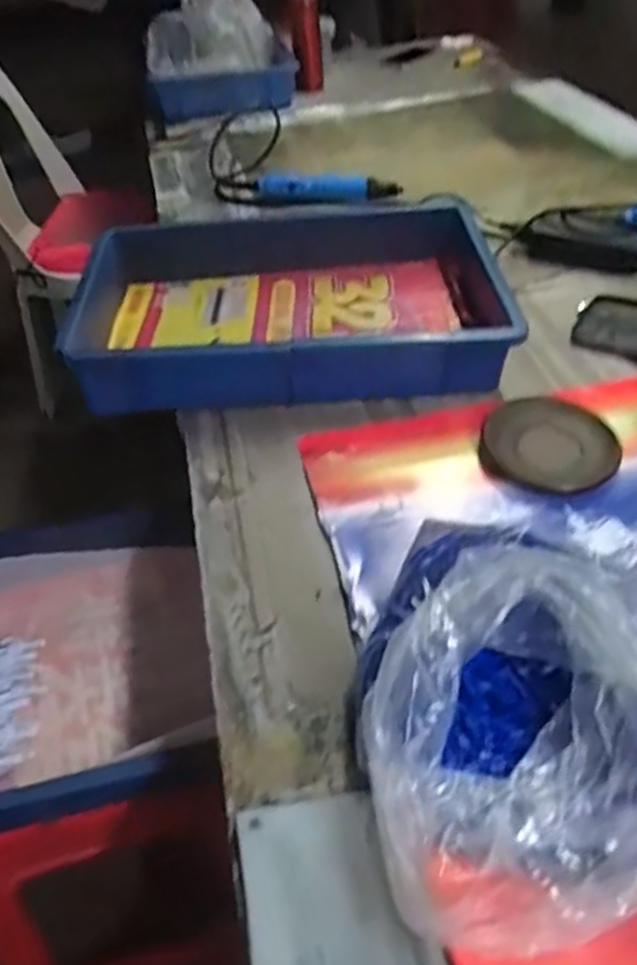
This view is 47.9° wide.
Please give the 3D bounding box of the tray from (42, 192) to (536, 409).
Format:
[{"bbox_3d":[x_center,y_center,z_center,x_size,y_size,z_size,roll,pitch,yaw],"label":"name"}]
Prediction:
[{"bbox_3d":[-0.030,-0.197,0.766,0.420,0.071,0.303,-4,42,-3],"label":"tray"}]

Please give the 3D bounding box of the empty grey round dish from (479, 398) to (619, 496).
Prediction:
[{"bbox_3d":[0.198,-0.035,0.619,0.111,0.020,0.111,-1,42,0],"label":"empty grey round dish"}]

